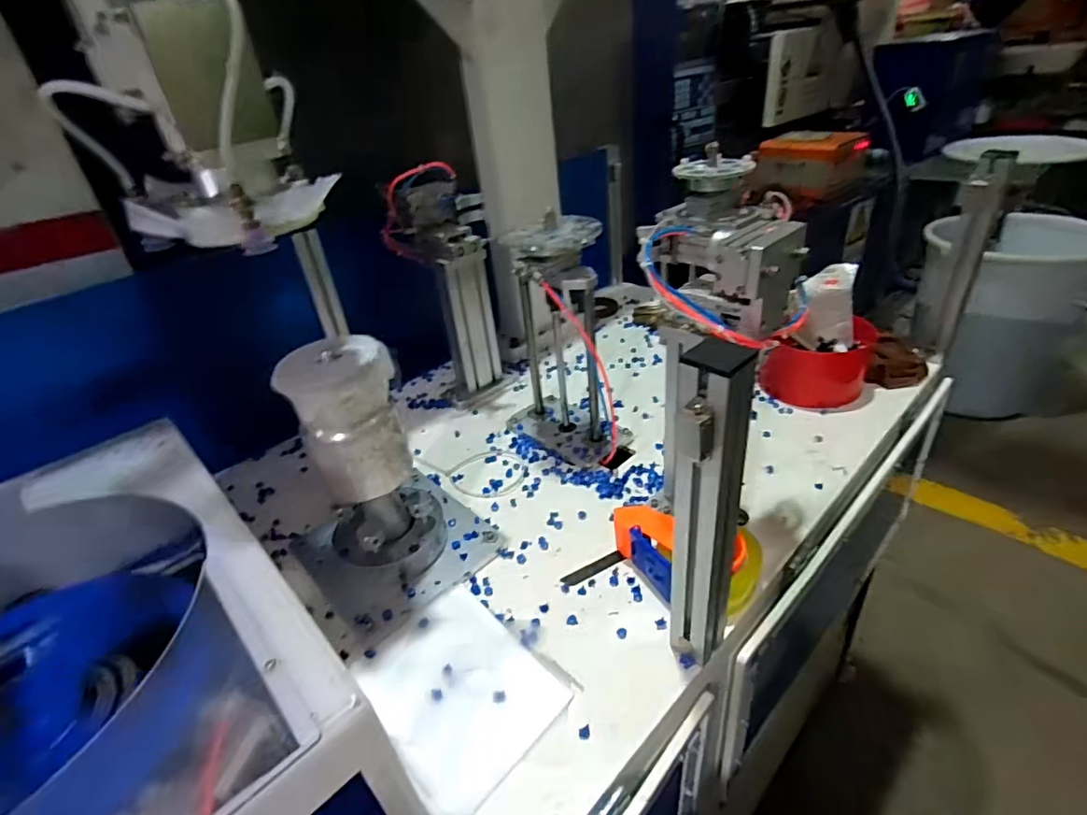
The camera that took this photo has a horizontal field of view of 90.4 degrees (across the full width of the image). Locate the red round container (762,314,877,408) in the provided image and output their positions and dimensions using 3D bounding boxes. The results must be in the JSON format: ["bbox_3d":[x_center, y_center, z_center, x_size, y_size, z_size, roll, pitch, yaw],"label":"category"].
[{"bbox_3d":[0.470,-0.081,0.925,0.148,0.099,0.140,24,44,39],"label":"red round container"}]

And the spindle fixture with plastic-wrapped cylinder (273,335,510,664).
[{"bbox_3d":[-0.210,0.073,0.645,0.219,0.295,0.211,-29,39,-31],"label":"spindle fixture with plastic-wrapped cylinder"}]

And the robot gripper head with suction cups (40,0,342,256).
[{"bbox_3d":[-0.270,-0.222,0.437,0.155,0.158,0.122,-18,35,-18],"label":"robot gripper head with suction cups"}]

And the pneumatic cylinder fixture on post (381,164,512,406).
[{"bbox_3d":[-0.162,-0.199,0.935,0.156,0.392,0.137,-16,34,-14],"label":"pneumatic cylinder fixture on post"}]

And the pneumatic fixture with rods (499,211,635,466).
[{"bbox_3d":[0.032,-0.094,0.802,0.116,0.336,0.197,-31,40,-33],"label":"pneumatic fixture with rods"}]

